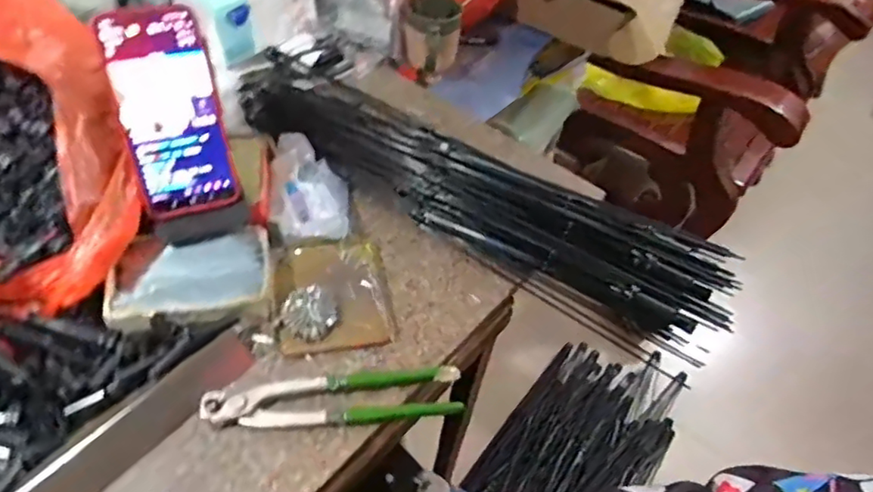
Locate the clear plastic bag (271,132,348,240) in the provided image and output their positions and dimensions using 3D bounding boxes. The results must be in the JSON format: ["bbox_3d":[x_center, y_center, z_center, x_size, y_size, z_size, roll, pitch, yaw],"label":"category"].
[{"bbox_3d":[-0.128,-0.056,0.598,0.072,0.052,0.120,-2,49,-7],"label":"clear plastic bag"}]

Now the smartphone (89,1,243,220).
[{"bbox_3d":[-0.217,-0.108,0.487,0.078,0.164,0.015,-14,22,-17],"label":"smartphone"}]

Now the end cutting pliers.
[{"bbox_3d":[-0.079,0.119,0.467,0.196,0.021,0.043,-5,49,-9],"label":"end cutting pliers"}]

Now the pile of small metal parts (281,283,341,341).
[{"bbox_3d":[-0.110,0.057,0.521,0.047,0.015,0.051,-7,50,-12],"label":"pile of small metal parts"}]

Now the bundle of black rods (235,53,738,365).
[{"bbox_3d":[0.016,-0.072,0.632,0.593,0.054,0.132,27,52,18],"label":"bundle of black rods"}]

